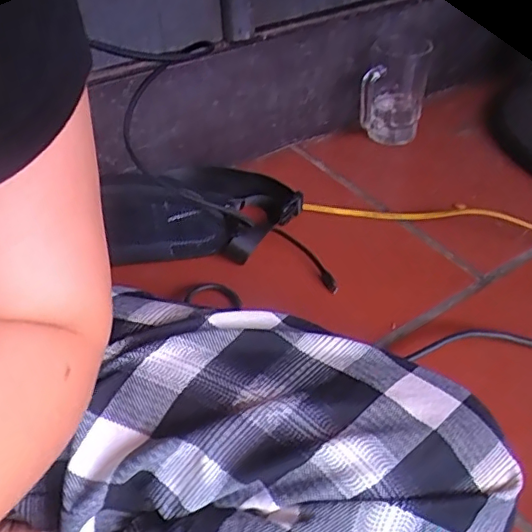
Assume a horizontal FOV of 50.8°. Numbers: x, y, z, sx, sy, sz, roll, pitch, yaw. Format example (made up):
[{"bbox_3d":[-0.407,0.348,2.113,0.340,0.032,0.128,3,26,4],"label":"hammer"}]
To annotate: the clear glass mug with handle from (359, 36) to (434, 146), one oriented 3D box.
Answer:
[{"bbox_3d":[0.168,-0.227,0.730,0.078,0.121,0.088,11,42,14],"label":"clear glass mug with handle"}]

